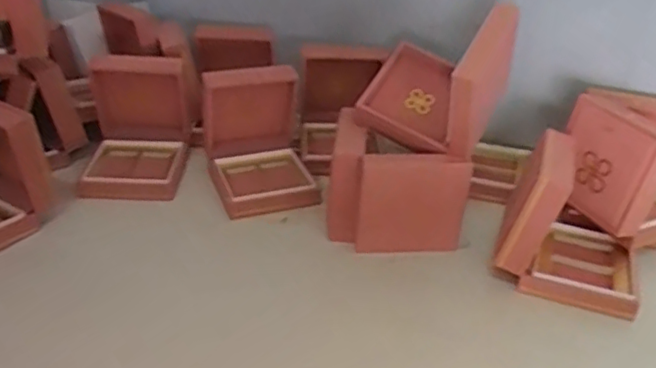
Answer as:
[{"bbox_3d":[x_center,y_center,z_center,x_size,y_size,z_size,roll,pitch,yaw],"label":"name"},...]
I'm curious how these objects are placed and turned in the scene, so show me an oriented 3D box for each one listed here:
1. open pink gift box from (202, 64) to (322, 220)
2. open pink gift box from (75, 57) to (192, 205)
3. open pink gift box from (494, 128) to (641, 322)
[{"bbox_3d":[-0.066,-0.049,0.604,0.100,0.109,0.130,-6,33,-12],"label":"open pink gift box"},{"bbox_3d":[-0.189,-0.063,0.624,0.101,0.110,0.142,-3,32,-8],"label":"open pink gift box"},{"bbox_3d":[0.202,0.028,0.509,0.112,0.110,0.098,14,34,20],"label":"open pink gift box"}]

